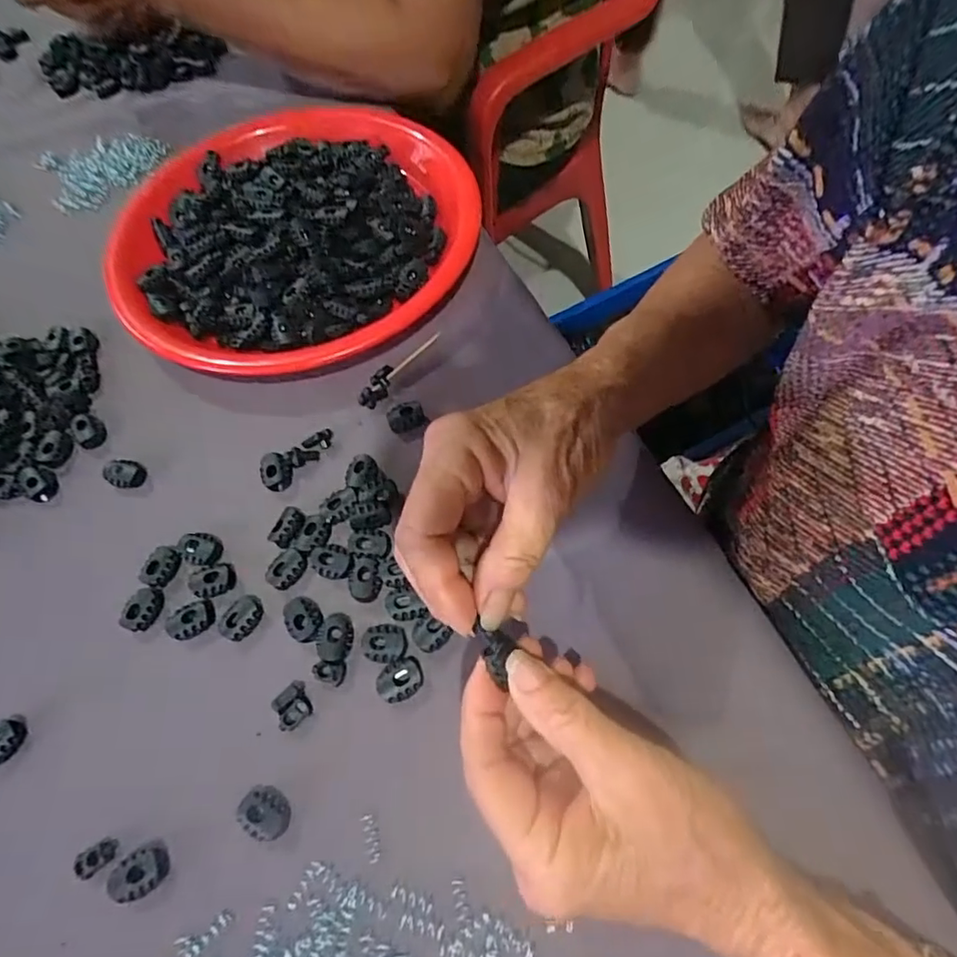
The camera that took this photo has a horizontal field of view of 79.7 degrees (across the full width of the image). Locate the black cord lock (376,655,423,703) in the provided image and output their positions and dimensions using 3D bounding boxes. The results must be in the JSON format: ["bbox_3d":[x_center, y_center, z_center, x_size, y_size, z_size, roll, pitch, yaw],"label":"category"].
[{"bbox_3d":[-0.038,0.097,0.276,0.022,0.005,0.018,-31,64,-12],"label":"black cord lock"}]

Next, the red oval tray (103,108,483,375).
[{"bbox_3d":[-0.127,-0.175,0.411,0.242,0.036,0.247,-1,62,3],"label":"red oval tray"}]

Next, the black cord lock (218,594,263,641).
[{"bbox_3d":[-0.123,0.071,0.297,0.020,0.008,0.024,29,68,17],"label":"black cord lock"}]

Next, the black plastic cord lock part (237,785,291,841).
[{"bbox_3d":[-0.095,0.149,0.255,0.023,0.008,0.018,33,69,19],"label":"black plastic cord lock part"}]

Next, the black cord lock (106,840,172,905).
[{"bbox_3d":[-0.147,0.170,0.246,0.024,0.008,0.018,-30,64,-11],"label":"black cord lock"}]

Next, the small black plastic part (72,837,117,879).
[{"bbox_3d":[-0.168,0.166,0.251,0.016,0.006,0.011,-39,66,-16],"label":"small black plastic part"}]

